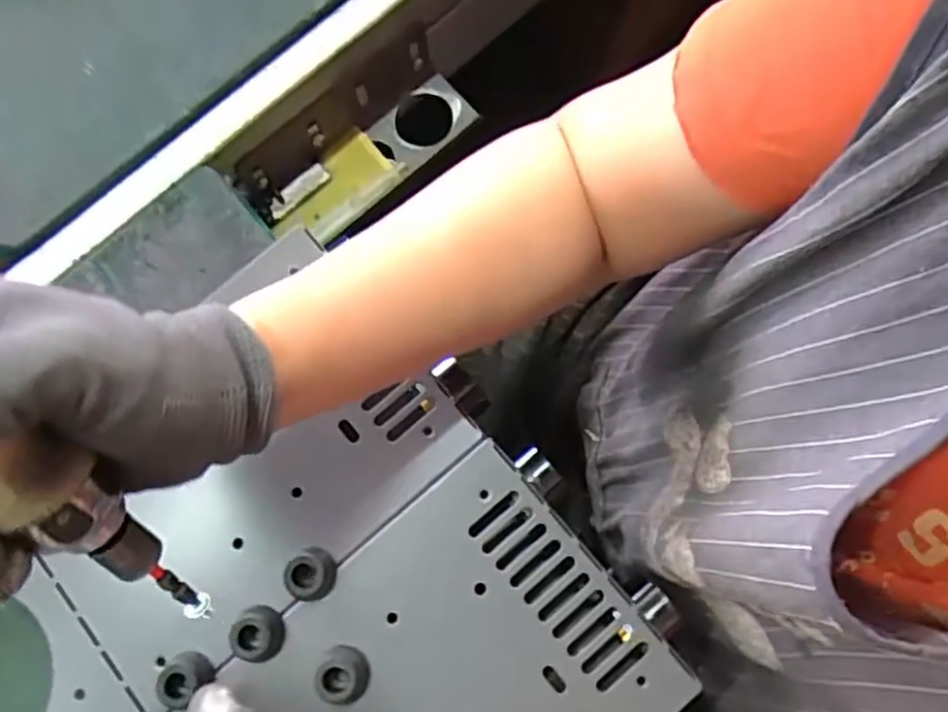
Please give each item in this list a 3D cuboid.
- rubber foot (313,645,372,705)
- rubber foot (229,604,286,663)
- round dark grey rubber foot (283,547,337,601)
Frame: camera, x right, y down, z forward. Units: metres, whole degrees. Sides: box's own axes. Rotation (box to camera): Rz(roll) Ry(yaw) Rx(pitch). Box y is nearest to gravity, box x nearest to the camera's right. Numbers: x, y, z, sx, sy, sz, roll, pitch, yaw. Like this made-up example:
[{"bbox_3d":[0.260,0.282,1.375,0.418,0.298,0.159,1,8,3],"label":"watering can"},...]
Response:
[{"bbox_3d":[-0.060,0.146,0.327,0.022,0.012,0.024,-1,79,3],"label":"rubber foot"},{"bbox_3d":[-0.100,0.129,0.332,0.023,0.011,0.023,-1,79,3],"label":"rubber foot"},{"bbox_3d":[-0.077,0.103,0.338,0.023,0.012,0.023,-1,79,3],"label":"round dark grey rubber foot"}]

